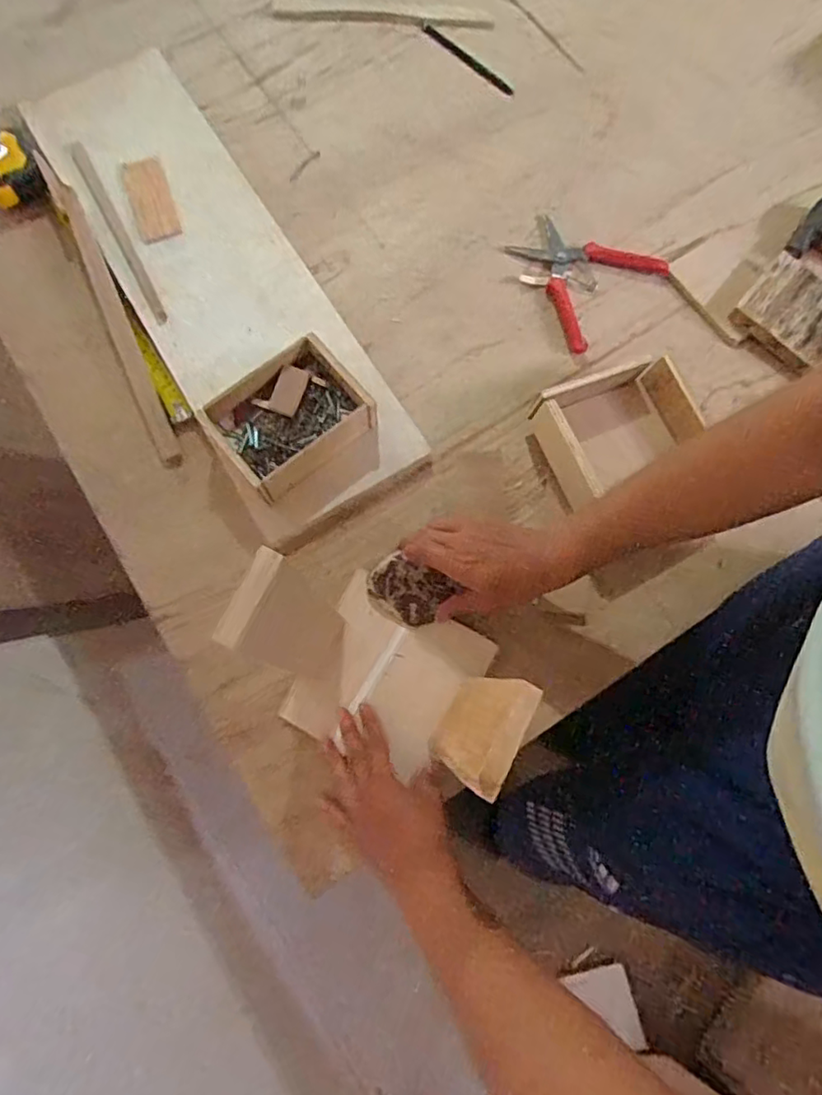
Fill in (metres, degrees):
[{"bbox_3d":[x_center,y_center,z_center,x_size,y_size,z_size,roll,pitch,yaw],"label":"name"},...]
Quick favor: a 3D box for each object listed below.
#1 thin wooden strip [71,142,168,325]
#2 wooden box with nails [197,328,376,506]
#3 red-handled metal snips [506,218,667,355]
[{"bbox_3d":[-0.338,-0.365,0.689,0.014,0.005,0.268,-27,77,-8],"label":"thin wooden strip"},{"bbox_3d":[-0.124,-0.130,0.613,0.146,0.054,0.117,-39,79,-11],"label":"wooden box with nails"},{"bbox_3d":[0.190,-0.324,0.694,0.155,0.011,0.153,-43,80,-12],"label":"red-handled metal snips"}]

